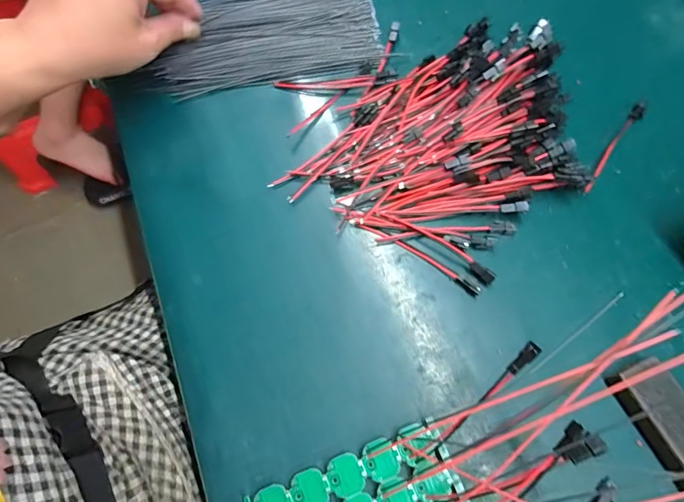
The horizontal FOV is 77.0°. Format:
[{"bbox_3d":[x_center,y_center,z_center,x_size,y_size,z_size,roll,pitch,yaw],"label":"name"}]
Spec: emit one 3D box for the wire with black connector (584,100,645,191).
[{"bbox_3d":[0.214,-0.081,0.336,0.010,0.006,0.099,35,73,14],"label":"wire with black connector"}]

